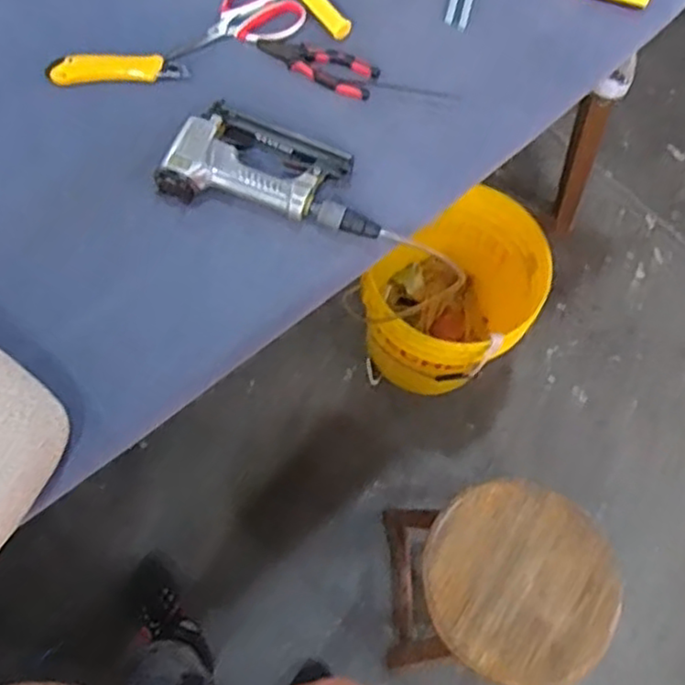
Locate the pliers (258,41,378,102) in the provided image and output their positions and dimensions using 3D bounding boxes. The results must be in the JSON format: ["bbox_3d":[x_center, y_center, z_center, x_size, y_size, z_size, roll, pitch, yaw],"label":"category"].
[{"bbox_3d":[-0.033,-0.349,0.869,0.153,0.011,0.053,20,69,5],"label":"pliers"}]

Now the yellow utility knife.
[{"bbox_3d":[-0.276,-0.339,0.853,0.166,0.021,0.038,-3,69,-4],"label":"yellow utility knife"}]

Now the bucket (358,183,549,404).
[{"bbox_3d":[0.218,-0.081,1.402,0.296,0.386,0.323,1,68,-2],"label":"bucket"}]

